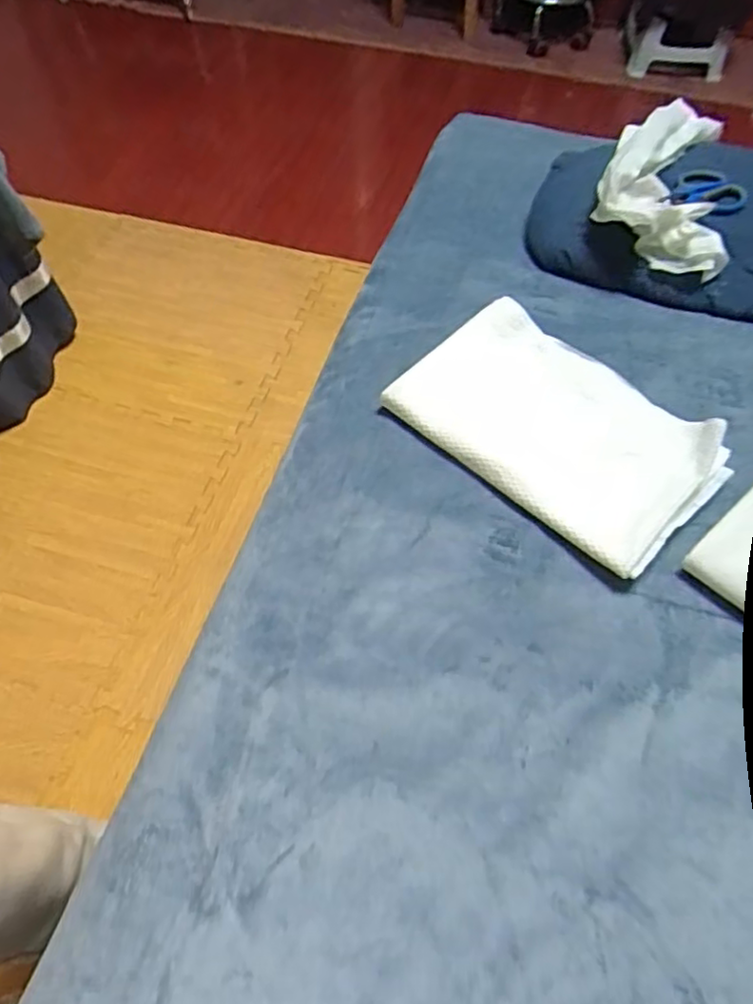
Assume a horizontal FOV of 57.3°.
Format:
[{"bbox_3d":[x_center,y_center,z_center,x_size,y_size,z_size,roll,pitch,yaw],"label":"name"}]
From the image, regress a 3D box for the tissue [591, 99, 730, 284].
[{"bbox_3d":[0.306,-0.342,0.704,0.130,0.059,0.238,18,58,12],"label":"tissue"}]

